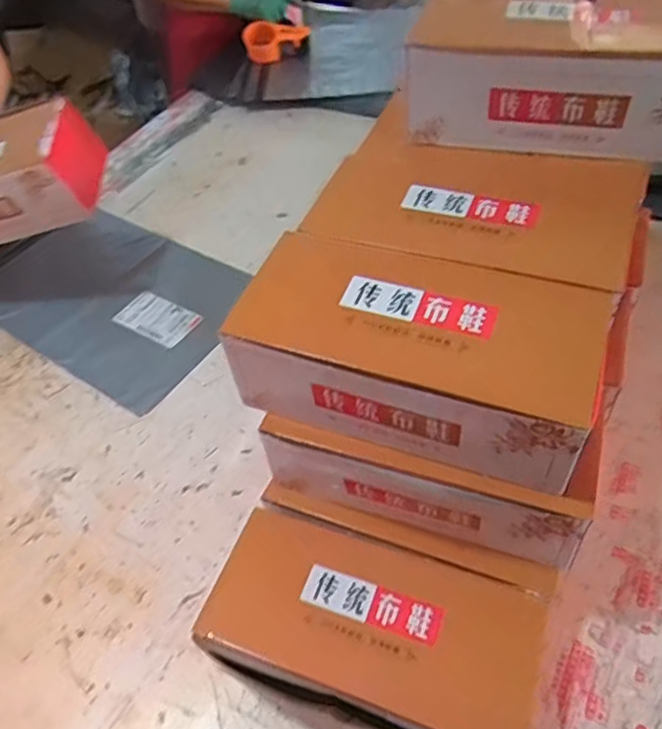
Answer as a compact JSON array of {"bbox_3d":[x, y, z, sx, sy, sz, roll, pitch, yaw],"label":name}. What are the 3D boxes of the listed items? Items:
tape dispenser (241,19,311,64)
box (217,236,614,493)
[{"bbox_3d":[-0.124,-0.735,1.442,0.150,0.051,0.120,-6,49,1],"label":"tape dispenser"},{"bbox_3d":[0.070,-0.011,0.545,0.301,0.098,0.153,16,53,19],"label":"box"}]

